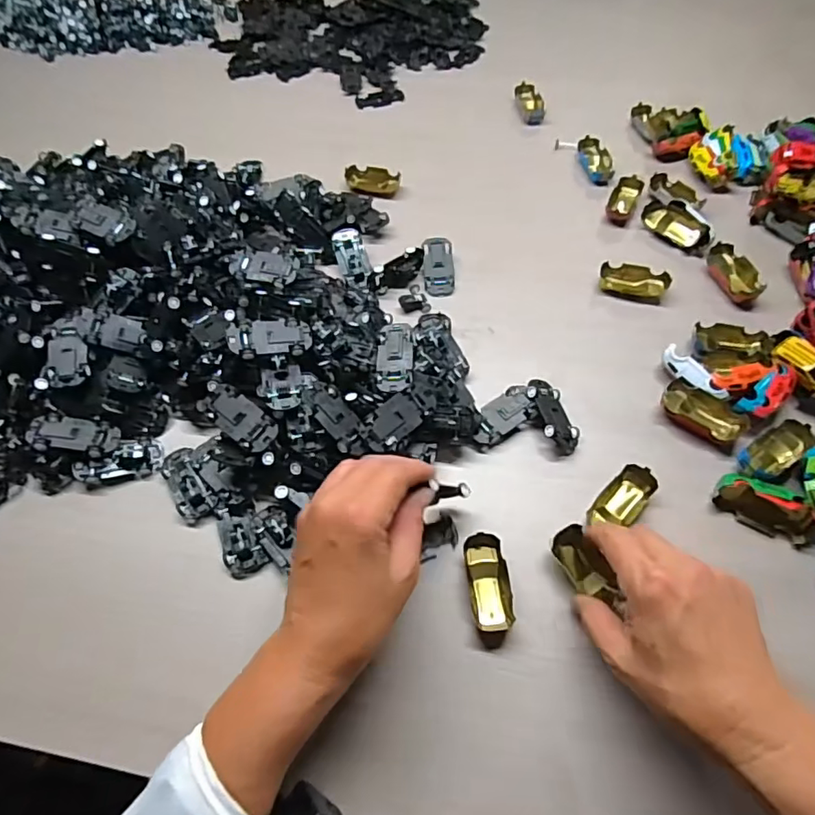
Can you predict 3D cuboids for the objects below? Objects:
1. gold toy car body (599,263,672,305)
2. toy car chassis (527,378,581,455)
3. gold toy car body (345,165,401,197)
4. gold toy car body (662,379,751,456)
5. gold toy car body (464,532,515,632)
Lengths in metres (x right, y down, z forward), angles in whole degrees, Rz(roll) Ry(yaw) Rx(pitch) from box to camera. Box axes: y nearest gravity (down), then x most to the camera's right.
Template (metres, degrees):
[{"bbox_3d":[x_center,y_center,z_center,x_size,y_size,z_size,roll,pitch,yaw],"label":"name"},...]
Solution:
[{"bbox_3d":[0.220,-0.123,0.528,0.063,0.015,0.035,18,61,13],"label":"gold toy car body"},{"bbox_3d":[0.118,0.006,0.448,0.032,0.015,0.065,8,51,-33],"label":"toy car chassis"},{"bbox_3d":[-0.040,-0.258,0.619,0.061,0.015,0.032,5,59,6],"label":"gold toy car body"},{"bbox_3d":[0.239,0.007,0.441,0.067,0.018,0.032,33,65,20],"label":"gold toy car body"},{"bbox_3d":[0.058,0.122,0.378,0.029,0.018,0.061,-6,58,-1],"label":"gold toy car body"}]

